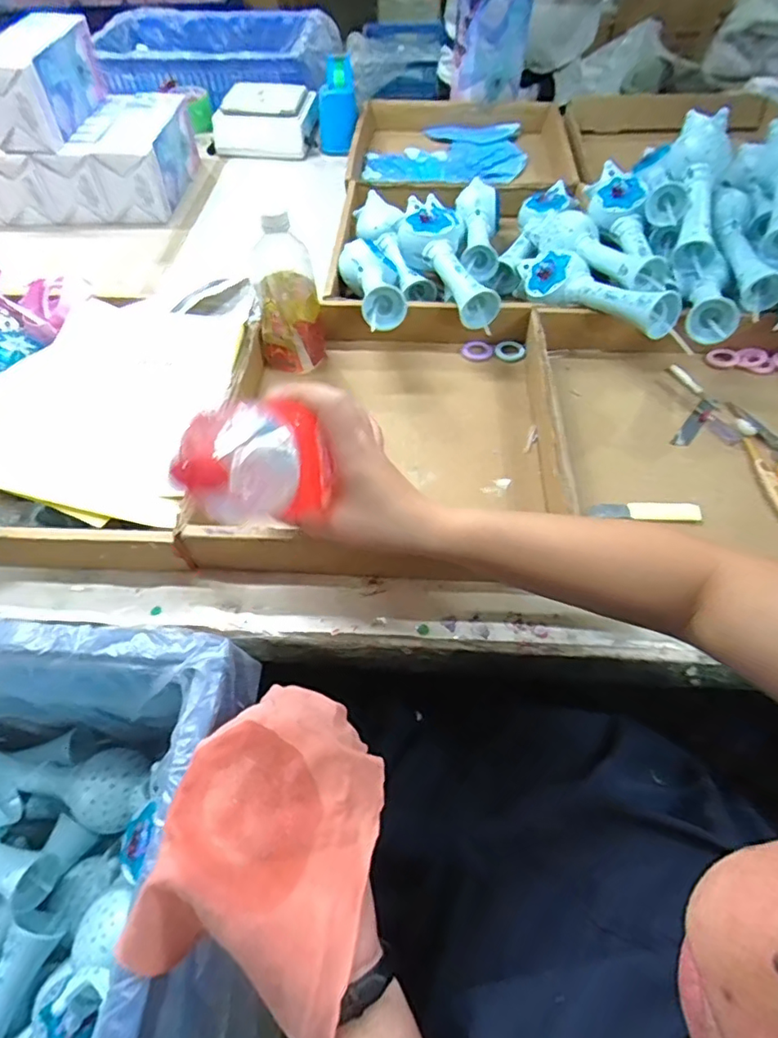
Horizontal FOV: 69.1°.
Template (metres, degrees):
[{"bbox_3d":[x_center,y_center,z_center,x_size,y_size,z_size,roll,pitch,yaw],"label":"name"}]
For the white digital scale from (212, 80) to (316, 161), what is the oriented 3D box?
[{"bbox_3d":[-0.230,-0.762,1.080,0.176,0.083,0.125,4,53,4],"label":"white digital scale"}]

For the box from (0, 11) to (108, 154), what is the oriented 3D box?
[{"bbox_3d":[-0.536,-0.680,0.877,0.092,0.111,0.238,3,53,3],"label":"box"}]

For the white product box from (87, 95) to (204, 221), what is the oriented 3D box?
[{"bbox_3d":[-0.415,-0.614,0.957,0.114,0.102,0.225,3,53,3],"label":"white product box"}]

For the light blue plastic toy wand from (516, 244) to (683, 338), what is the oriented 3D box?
[{"bbox_3d":[0.248,-0.284,0.693,0.060,0.060,0.228,-32,59,-21],"label":"light blue plastic toy wand"}]

